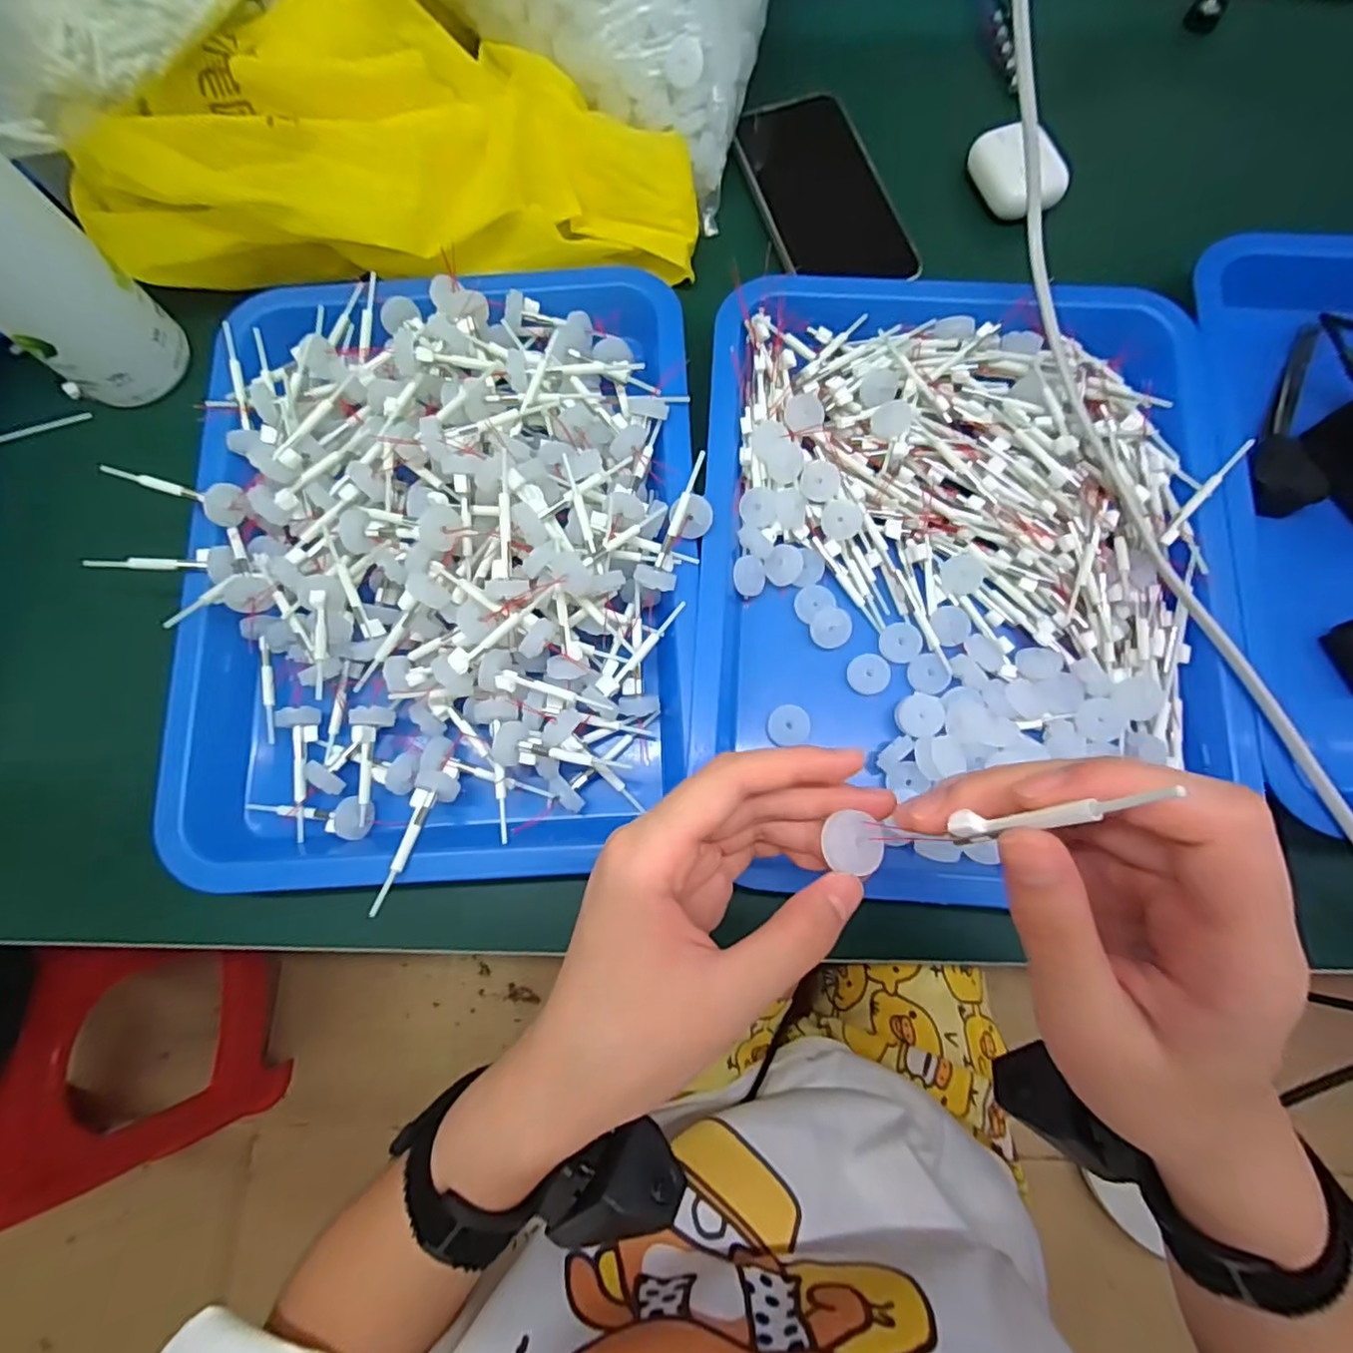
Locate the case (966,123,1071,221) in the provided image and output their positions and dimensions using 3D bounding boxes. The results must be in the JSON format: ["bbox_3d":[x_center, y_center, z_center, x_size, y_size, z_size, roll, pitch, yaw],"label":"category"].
[{"bbox_3d":[0.209,-0.313,0.382,0.041,0.019,0.056,-21,78,-3],"label":"case"}]

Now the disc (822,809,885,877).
[{"bbox_3d":[0.058,0.055,0.201,0.018,0.005,0.018,0,77,1],"label":"disc"}]

